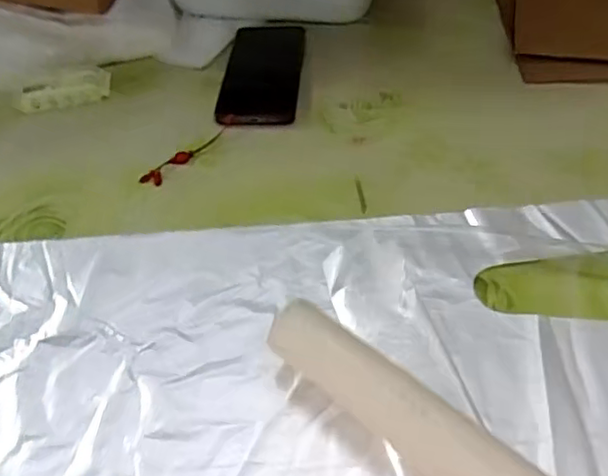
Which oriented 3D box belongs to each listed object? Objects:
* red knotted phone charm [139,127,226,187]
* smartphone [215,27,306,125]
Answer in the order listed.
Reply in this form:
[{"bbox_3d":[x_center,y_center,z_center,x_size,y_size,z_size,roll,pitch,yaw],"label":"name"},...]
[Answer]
[{"bbox_3d":[-0.107,-0.075,0.575,0.017,0.004,0.095,35,61,29],"label":"red knotted phone charm"},{"bbox_3d":[-0.041,-0.169,0.645,0.075,0.011,0.159,1,50,6],"label":"smartphone"}]

